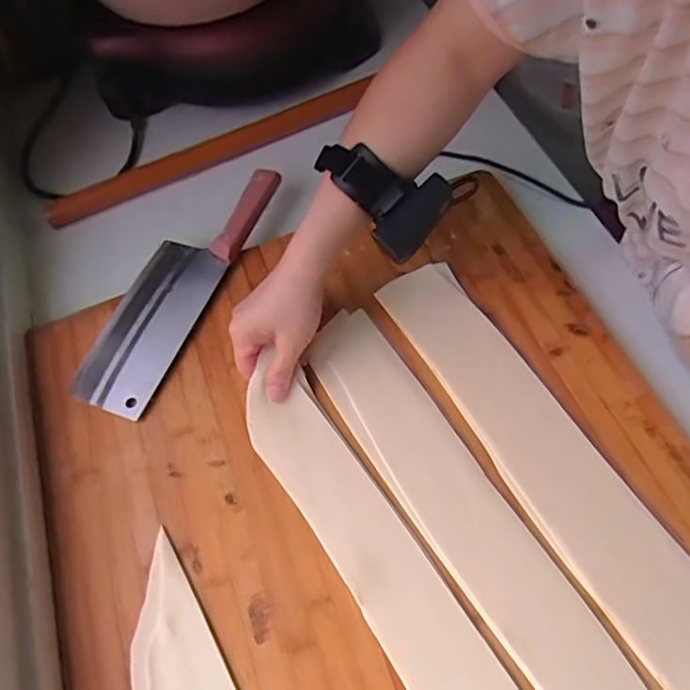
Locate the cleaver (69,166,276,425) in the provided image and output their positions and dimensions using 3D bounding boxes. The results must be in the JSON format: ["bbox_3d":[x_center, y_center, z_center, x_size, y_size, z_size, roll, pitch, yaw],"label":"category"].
[{"bbox_3d":[-0.166,-0.067,0.587,0.091,0.026,0.290,17,63,14],"label":"cleaver"}]

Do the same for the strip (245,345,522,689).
[{"bbox_3d":[0.042,0.177,0.414,0.063,0.021,0.400,-30,60,-16],"label":"strip"}]

